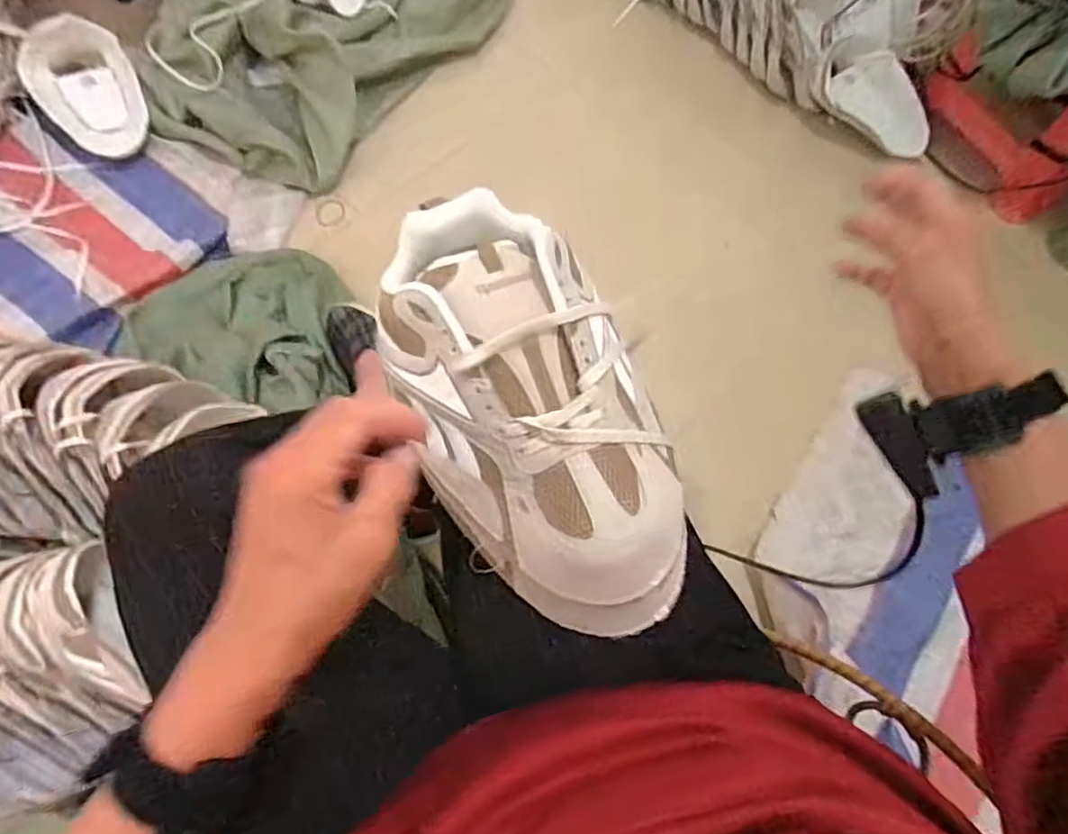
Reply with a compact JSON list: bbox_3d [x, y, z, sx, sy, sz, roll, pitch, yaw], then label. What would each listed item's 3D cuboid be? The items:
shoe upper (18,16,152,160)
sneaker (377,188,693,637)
[{"bbox_3d":[-0.717,-0.529,1.064,0.157,0.089,0.226,-36,73,-15],"label":"shoe upper"},{"bbox_3d":[-0.005,-0.006,0.421,0.147,0.097,0.286,-23,69,-9],"label":"sneaker"}]

